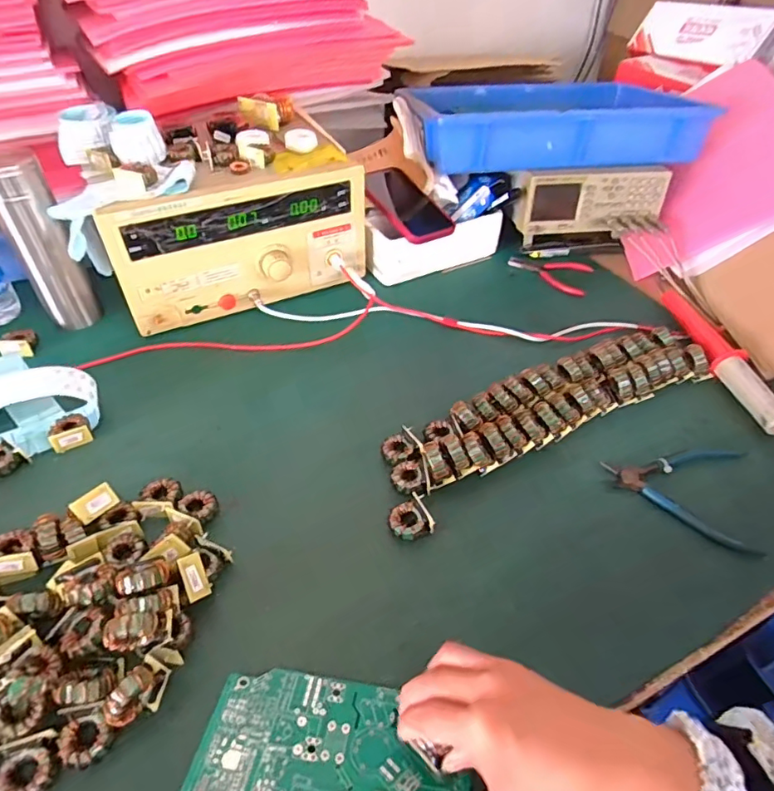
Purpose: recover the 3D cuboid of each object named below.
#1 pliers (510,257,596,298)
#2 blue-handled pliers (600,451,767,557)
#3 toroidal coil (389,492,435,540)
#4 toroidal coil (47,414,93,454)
[{"bbox_3d":[0.246,-0.188,0.792,0.123,0.021,0.070,21,49,12],"label":"pliers"},{"bbox_3d":[0.306,0.084,0.527,0.144,0.019,0.117,32,52,21],"label":"blue-handled pliers"},{"bbox_3d":[0.021,0.114,0.472,0.035,0.019,0.035,3,48,-4],"label":"toroidal coil"},{"bbox_3d":[-0.331,0.038,0.540,0.037,0.015,0.039,-22,54,-24],"label":"toroidal coil"}]

